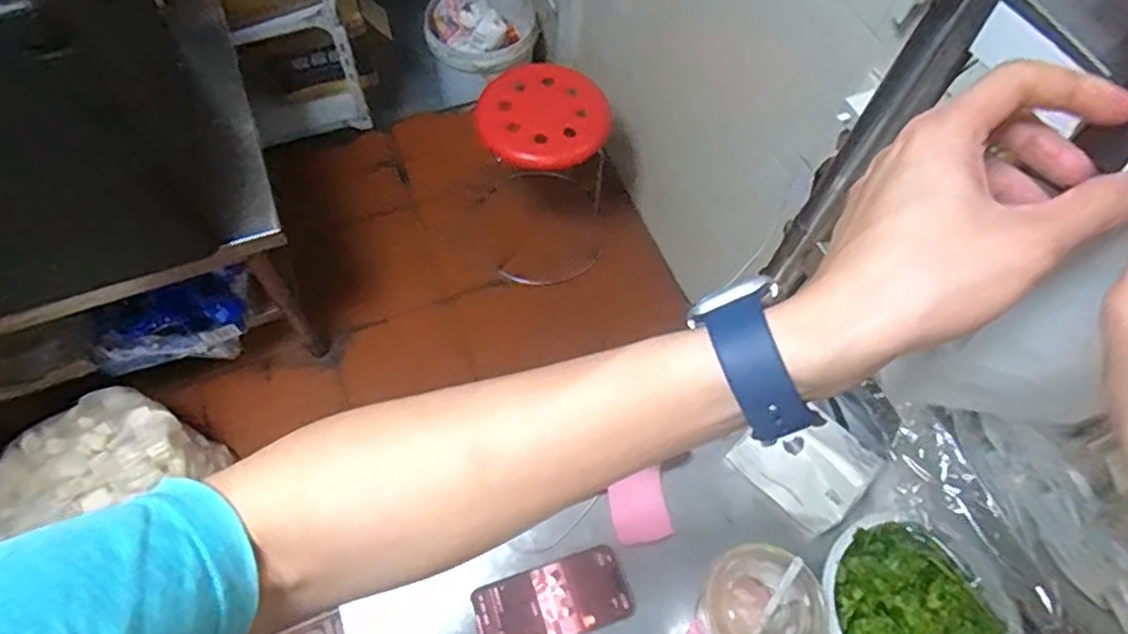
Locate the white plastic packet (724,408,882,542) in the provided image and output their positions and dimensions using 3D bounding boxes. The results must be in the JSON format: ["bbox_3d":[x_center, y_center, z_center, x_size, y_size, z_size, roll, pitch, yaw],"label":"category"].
[{"bbox_3d":[0.242,0.148,0.700,0.101,0.066,0.119,-37,70,-20],"label":"white plastic packet"}]

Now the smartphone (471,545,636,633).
[{"bbox_3d":[-0.010,0.269,0.651,0.143,0.006,0.073,-17,60,-12],"label":"smartphone"}]

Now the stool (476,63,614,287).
[{"bbox_3d":[-0.051,-0.330,1.614,0.277,0.428,0.300,-1,62,-4],"label":"stool"}]

